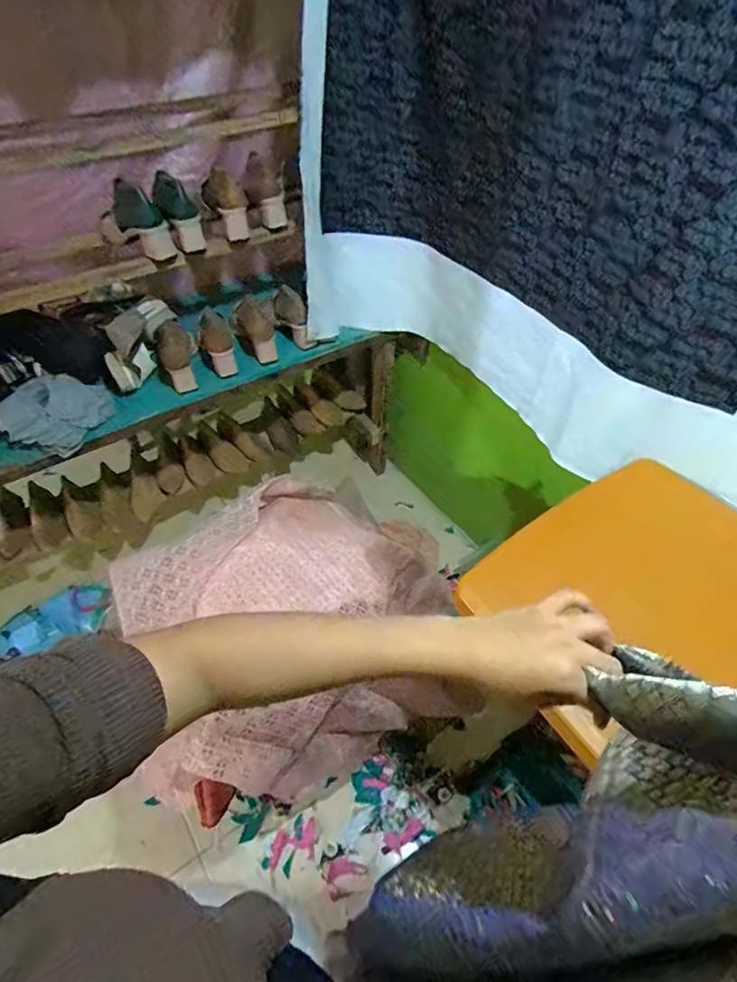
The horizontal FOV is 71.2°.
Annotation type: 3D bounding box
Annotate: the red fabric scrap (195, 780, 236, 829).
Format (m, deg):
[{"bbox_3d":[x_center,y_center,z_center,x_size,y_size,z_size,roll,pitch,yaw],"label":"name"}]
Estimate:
[{"bbox_3d":[-0.257,0.515,0.845,0.063,0.014,0.071,18,82,-17],"label":"red fabric scrap"}]

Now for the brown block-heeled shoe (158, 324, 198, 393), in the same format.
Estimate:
[{"bbox_3d":[-0.433,-0.305,1.167,0.082,0.076,0.142,-17,70,-15],"label":"brown block-heeled shoe"}]

